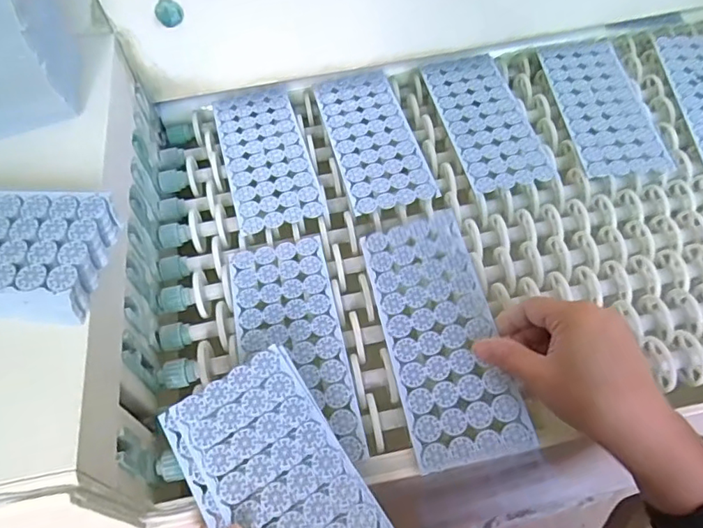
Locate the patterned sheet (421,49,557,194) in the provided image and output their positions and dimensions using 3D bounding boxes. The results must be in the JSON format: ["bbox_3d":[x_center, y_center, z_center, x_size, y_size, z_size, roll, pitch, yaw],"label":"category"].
[{"bbox_3d":[0.131,-0.149,0.542,0.079,0.006,0.190,-11,56,-3],"label":"patterned sheet"}]

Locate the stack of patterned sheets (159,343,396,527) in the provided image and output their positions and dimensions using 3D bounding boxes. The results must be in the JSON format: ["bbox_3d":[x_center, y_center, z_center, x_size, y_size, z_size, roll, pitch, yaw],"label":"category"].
[{"bbox_3d":[-0.034,0.148,0.329,0.091,0.019,0.190,-29,62,-15],"label":"stack of patterned sheets"}]

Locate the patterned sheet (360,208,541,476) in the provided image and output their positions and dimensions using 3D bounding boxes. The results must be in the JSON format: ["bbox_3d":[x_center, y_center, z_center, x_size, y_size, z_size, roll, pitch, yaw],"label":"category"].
[{"bbox_3d":[0.064,0.047,0.407,0.079,0.006,0.192,-17,59,6],"label":"patterned sheet"}]

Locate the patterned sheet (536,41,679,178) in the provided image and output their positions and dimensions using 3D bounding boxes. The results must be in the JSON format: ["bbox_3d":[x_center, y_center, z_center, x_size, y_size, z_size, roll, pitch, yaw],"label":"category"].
[{"bbox_3d":[0.248,-0.161,0.544,0.084,0.008,0.192,-4,56,1],"label":"patterned sheet"}]

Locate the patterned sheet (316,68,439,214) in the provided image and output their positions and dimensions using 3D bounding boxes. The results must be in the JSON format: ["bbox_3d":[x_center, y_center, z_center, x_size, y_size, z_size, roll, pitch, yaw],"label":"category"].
[{"bbox_3d":[0.019,-0.129,0.536,0.079,0.004,0.190,-14,57,-5],"label":"patterned sheet"}]

